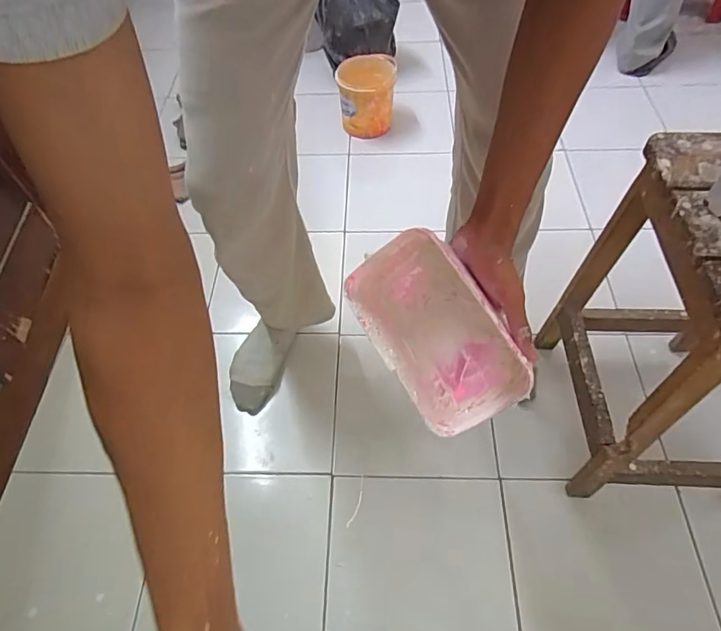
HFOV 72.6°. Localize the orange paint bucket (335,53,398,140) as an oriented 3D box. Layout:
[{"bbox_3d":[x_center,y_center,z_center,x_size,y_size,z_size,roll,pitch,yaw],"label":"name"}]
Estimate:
[{"bbox_3d":[0.017,-0.624,1.404,0.159,0.170,0.158,-1,56,2],"label":"orange paint bucket"}]

